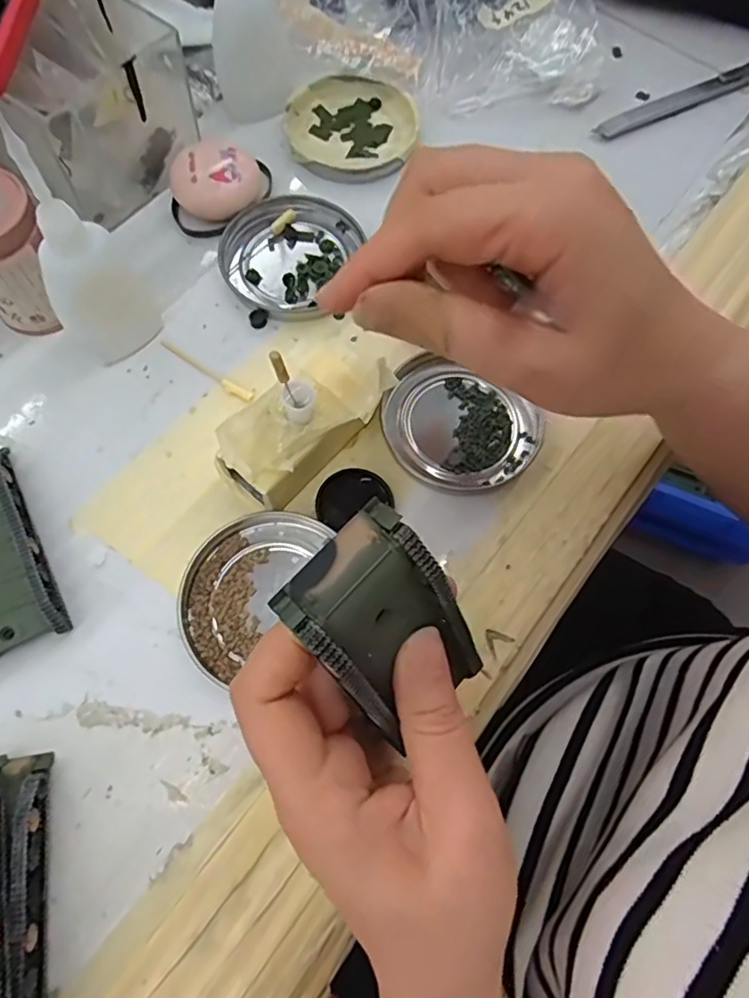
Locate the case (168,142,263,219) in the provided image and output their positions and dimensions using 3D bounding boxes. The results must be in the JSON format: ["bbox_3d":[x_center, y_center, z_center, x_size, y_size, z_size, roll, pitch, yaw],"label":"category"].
[{"bbox_3d":[-0.088,-0.178,0.335,0.047,0.024,0.036,-1,70,-3],"label":"case"}]

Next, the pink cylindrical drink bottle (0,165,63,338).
[{"bbox_3d":[-0.172,-0.115,0.287,0.042,0.067,0.040,-18,71,-9],"label":"pink cylindrical drink bottle"}]

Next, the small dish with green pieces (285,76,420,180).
[{"bbox_3d":[-0.014,-0.227,0.363,0.078,0.009,0.072,1,69,-2],"label":"small dish with green pieces"}]

